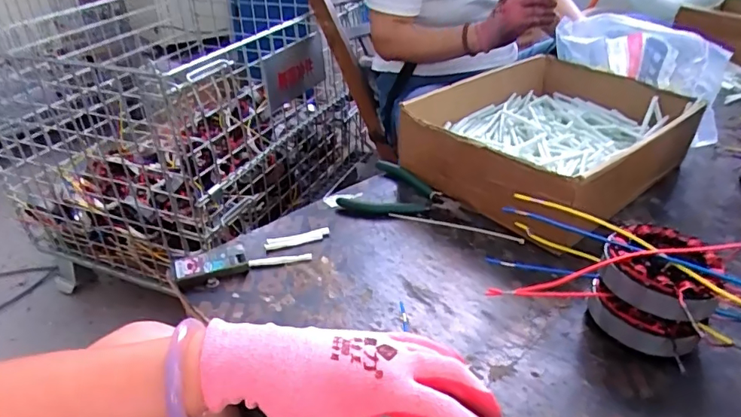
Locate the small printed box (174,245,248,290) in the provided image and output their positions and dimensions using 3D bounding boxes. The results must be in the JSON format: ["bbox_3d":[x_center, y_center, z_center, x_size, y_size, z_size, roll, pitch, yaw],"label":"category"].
[{"bbox_3d":[-0.155,0.057,0.495,0.068,0.017,0.034,-16,37,-23],"label":"small printed box"}]

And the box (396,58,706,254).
[{"bbox_3d":[0.249,-0.102,0.667,0.389,0.095,0.250,-28,42,-35],"label":"box"}]

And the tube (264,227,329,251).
[{"bbox_3d":[-0.077,0.032,0.537,0.068,0.011,0.012,-13,35,-18],"label":"tube"}]

